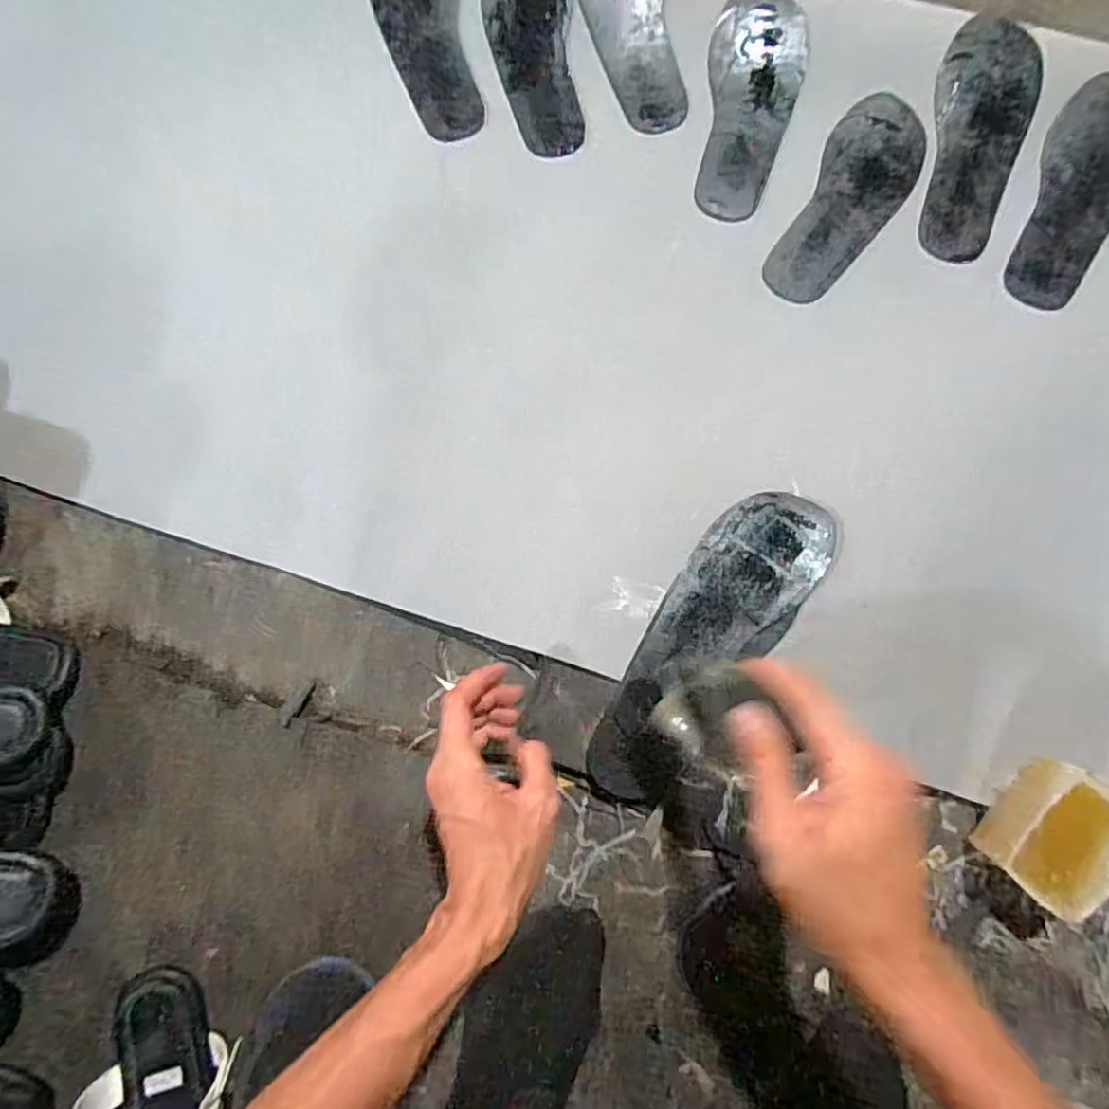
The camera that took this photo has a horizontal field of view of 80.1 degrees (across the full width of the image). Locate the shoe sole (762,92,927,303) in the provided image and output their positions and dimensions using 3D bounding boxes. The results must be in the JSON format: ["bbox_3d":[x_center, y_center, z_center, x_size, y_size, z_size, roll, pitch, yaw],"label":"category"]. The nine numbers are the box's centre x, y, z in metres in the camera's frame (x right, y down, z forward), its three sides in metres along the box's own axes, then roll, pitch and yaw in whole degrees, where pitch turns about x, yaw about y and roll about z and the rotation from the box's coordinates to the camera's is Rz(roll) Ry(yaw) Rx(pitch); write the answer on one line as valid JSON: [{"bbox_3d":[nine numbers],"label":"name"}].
[{"bbox_3d":[0.275,-0.332,0.622,0.084,0.011,0.225,31,83,7],"label":"shoe sole"}]

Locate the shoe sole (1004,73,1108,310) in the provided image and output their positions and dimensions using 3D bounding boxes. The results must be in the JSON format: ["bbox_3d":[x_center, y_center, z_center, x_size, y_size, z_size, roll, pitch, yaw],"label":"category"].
[{"bbox_3d":[0.494,-0.336,0.615,0.088,0.032,0.226,21,82,6],"label":"shoe sole"}]

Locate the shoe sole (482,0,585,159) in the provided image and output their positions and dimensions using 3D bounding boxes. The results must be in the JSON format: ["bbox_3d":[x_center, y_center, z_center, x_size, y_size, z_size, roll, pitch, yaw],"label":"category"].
[{"bbox_3d":[-0.021,-0.502,0.649,0.085,0.011,0.222,-5,91,2],"label":"shoe sole"}]

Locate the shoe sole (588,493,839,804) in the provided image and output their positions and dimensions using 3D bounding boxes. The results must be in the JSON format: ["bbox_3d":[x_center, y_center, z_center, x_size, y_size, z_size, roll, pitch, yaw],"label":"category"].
[{"bbox_3d":[0.120,0.068,0.527,0.090,0.017,0.275,35,83,7],"label":"shoe sole"}]

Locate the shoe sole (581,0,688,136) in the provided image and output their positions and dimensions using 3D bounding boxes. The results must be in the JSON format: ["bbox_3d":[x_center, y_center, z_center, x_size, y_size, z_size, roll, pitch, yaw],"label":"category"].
[{"bbox_3d":[0.077,-0.525,0.646,0.087,0.009,0.224,-14,93,0],"label":"shoe sole"}]

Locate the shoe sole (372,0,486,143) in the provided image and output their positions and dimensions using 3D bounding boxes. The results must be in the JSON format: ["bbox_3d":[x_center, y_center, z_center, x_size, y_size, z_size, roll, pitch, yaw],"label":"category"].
[{"bbox_3d":[-0.129,-0.517,0.648,0.085,0.013,0.227,-11,91,3],"label":"shoe sole"}]

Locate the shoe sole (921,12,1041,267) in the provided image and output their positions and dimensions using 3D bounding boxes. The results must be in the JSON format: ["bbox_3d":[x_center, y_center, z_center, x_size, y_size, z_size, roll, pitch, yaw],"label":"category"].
[{"bbox_3d":[0.401,-0.391,0.621,0.085,0.010,0.229,8,91,7],"label":"shoe sole"}]

